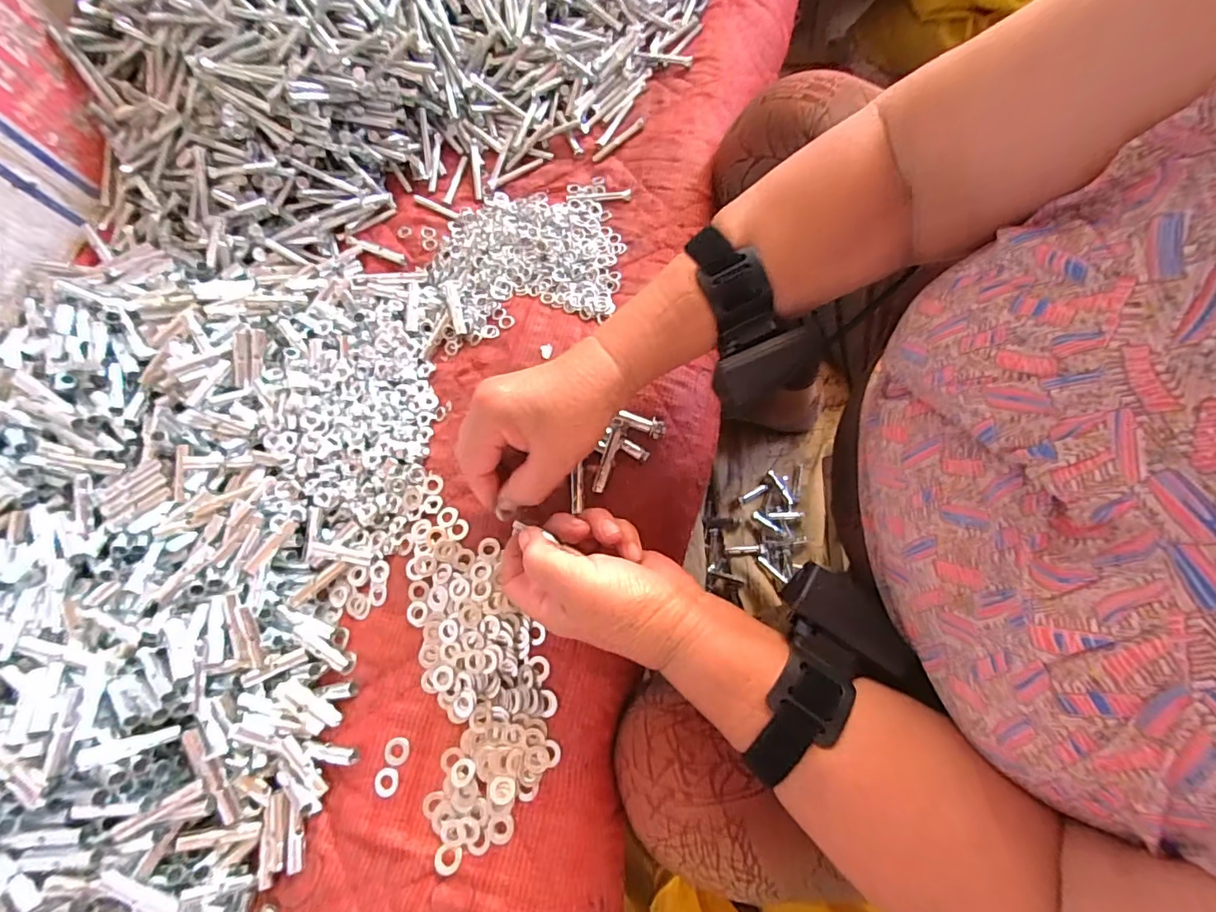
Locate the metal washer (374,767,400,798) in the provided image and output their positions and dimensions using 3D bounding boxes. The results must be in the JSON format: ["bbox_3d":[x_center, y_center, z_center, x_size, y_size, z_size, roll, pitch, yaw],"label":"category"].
[{"bbox_3d":[-0.142,0.210,0.330,0.016,0.004,0.016,-2,71,6],"label":"metal washer"}]

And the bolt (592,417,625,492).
[{"bbox_3d":[0.000,-0.001,0.379,0.008,0.009,0.057,13,73,11],"label":"bolt"}]

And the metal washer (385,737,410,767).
[{"bbox_3d":[-0.137,0.193,0.335,0.016,0.004,0.016,-2,71,6],"label":"metal washer"}]

